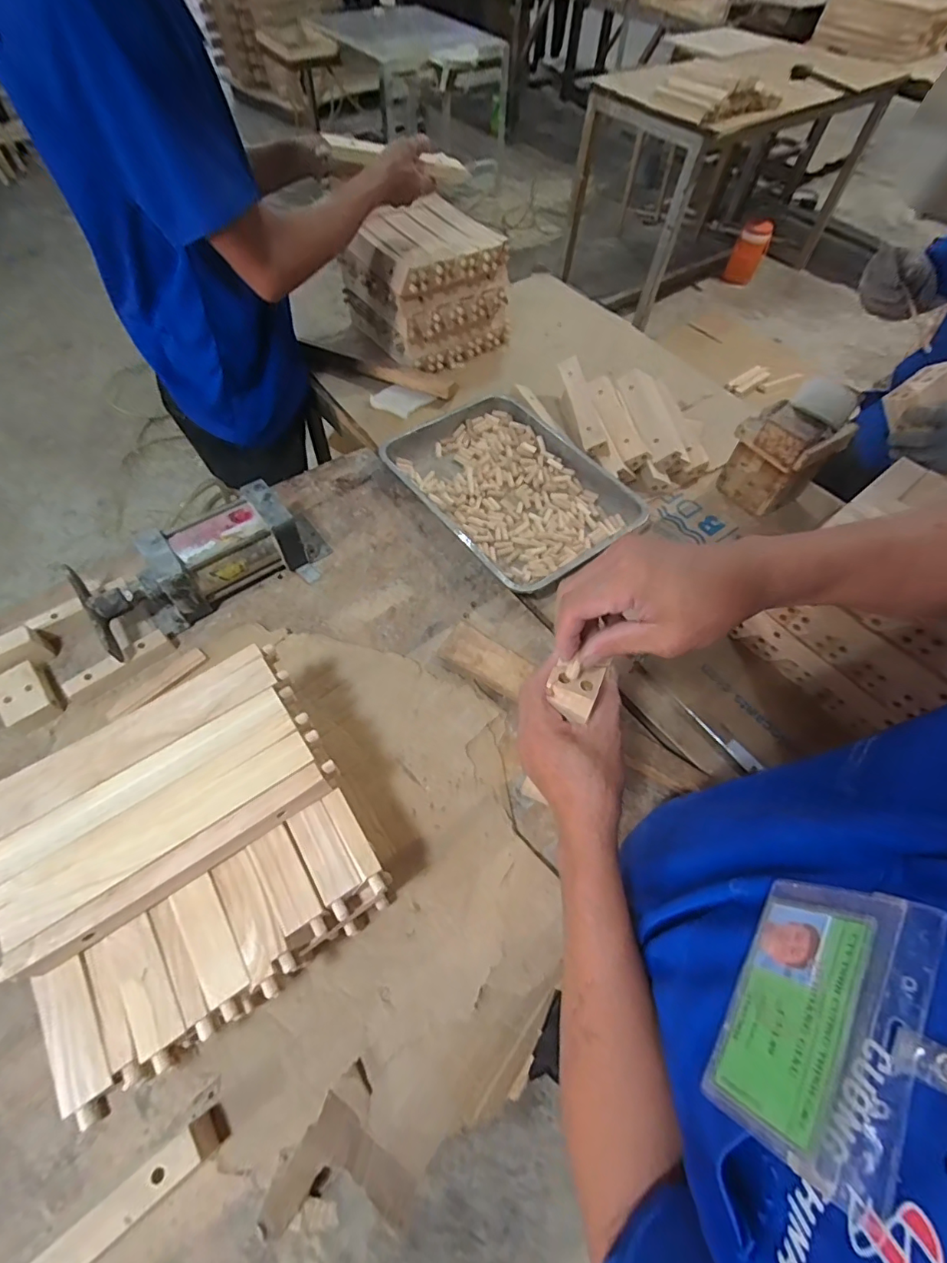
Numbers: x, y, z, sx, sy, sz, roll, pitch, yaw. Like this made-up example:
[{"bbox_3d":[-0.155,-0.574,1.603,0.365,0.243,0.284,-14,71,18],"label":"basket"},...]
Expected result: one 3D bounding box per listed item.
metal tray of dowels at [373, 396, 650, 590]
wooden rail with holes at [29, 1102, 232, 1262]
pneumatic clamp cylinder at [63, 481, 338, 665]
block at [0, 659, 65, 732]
[{"bbox_3d":[0.060,-0.245,0.855,0.298,0.037,0.396,-36,65,-21],"label":"metal tray of dowels"},{"bbox_3d":[-0.306,0.471,0.384,0.227,0.050,0.027,-33,65,-20],"label":"wooden rail with holes"},{"bbox_3d":[-0.361,-0.095,0.699,0.310,0.106,0.130,-32,64,-20],"label":"pneumatic clamp cylinder"},{"bbox_3d":[-0.547,0.081,0.623,0.052,0.031,0.077,-36,66,-21],"label":"block"}]

